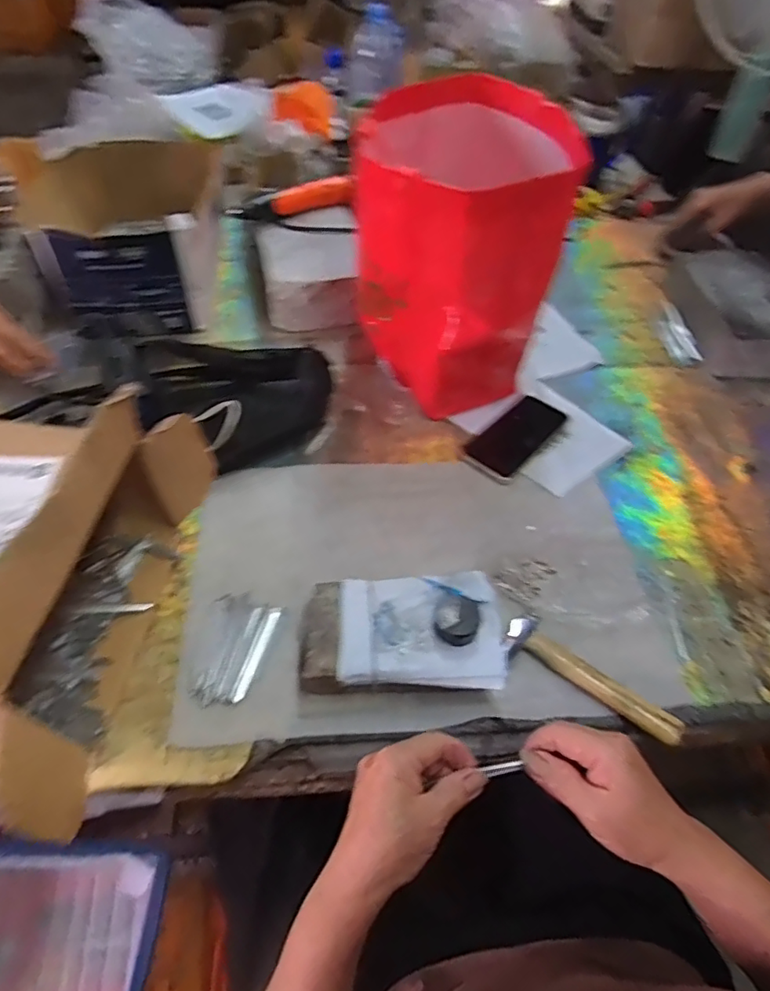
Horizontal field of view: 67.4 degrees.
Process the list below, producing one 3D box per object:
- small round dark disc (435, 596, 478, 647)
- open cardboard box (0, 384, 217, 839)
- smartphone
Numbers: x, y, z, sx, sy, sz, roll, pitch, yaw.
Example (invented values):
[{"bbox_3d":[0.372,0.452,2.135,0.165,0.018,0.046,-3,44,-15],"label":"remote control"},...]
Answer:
[{"bbox_3d":[0.060,0.105,0.488,0.035,0.019,0.037,2,51,-2],"label":"small round dark disc"},{"bbox_3d":[-0.279,0.059,0.452,0.176,0.203,0.331,6,51,1],"label":"open cardboard box"},{"bbox_3d":[0.157,-0.074,0.713,0.071,0.014,0.151,34,57,21],"label":"smartphone"}]

